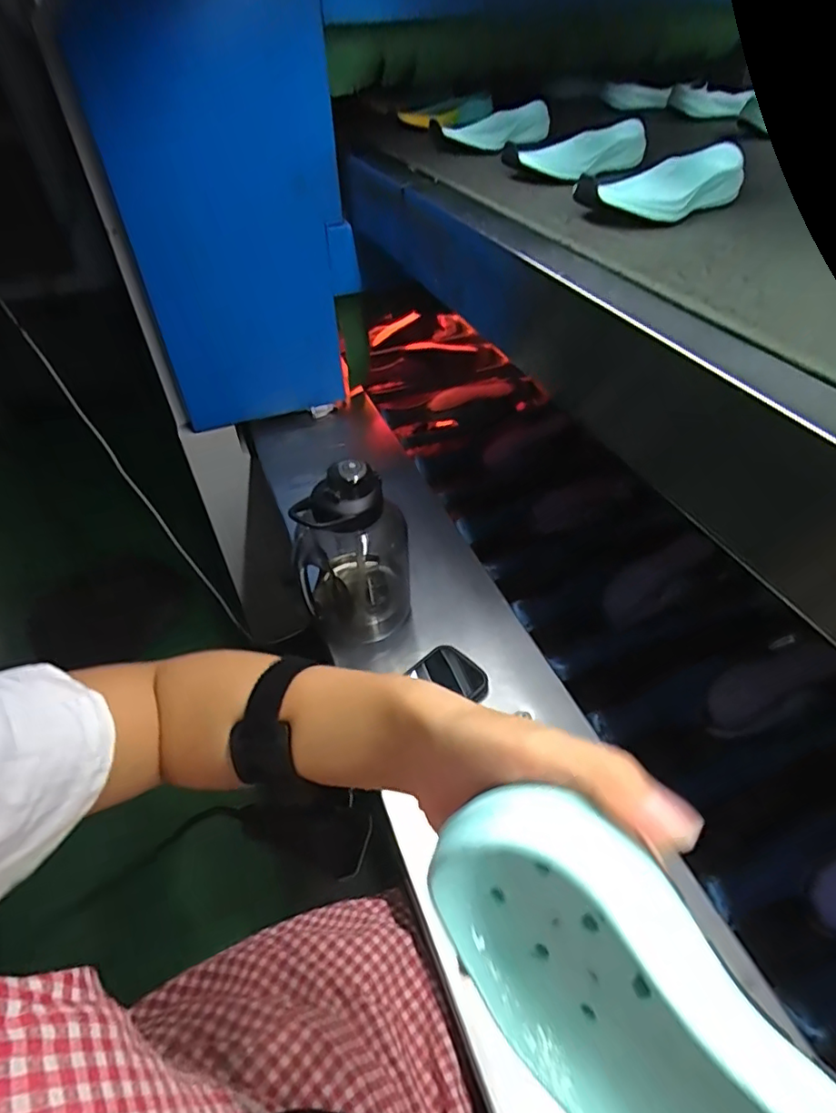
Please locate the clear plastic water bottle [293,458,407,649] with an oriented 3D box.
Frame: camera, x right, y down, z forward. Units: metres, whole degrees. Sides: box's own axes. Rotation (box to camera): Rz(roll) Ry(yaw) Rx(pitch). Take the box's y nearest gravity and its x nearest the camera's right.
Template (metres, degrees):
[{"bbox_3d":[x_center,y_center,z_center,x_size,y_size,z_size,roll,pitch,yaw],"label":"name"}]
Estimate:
[{"bbox_3d":[-0.075,-0.011,0.670,0.124,0.217,0.120,-5,45,-2],"label":"clear plastic water bottle"}]

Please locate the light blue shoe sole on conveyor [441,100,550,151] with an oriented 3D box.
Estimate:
[{"bbox_3d":[0.114,-0.599,0.804,0.063,0.041,0.182,30,53,29],"label":"light blue shoe sole on conveyor"}]

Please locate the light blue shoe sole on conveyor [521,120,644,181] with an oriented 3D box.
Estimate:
[{"bbox_3d":[0.197,-0.488,0.689,0.188,0.040,0.059,-27,50,-23],"label":"light blue shoe sole on conveyor"}]

